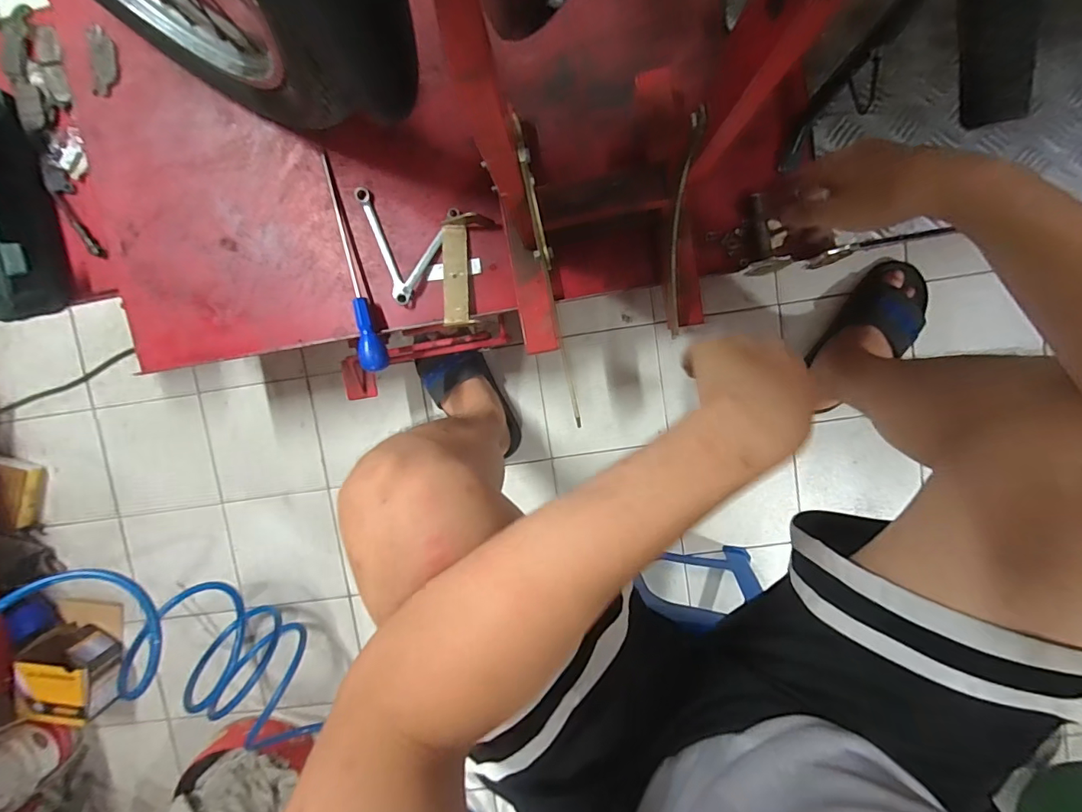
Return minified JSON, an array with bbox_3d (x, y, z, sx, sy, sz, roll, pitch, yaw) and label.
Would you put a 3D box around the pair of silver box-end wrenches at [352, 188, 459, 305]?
[{"bbox_3d":[-0.189,-0.213,0.591,0.119,0.009,0.134,29,98,-2],"label":"pair of silver box-end wrenches"}]

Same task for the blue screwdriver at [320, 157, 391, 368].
[{"bbox_3d":[-0.240,-0.176,0.585,0.031,0.027,0.269,-13,97,4],"label":"blue screwdriver"}]

